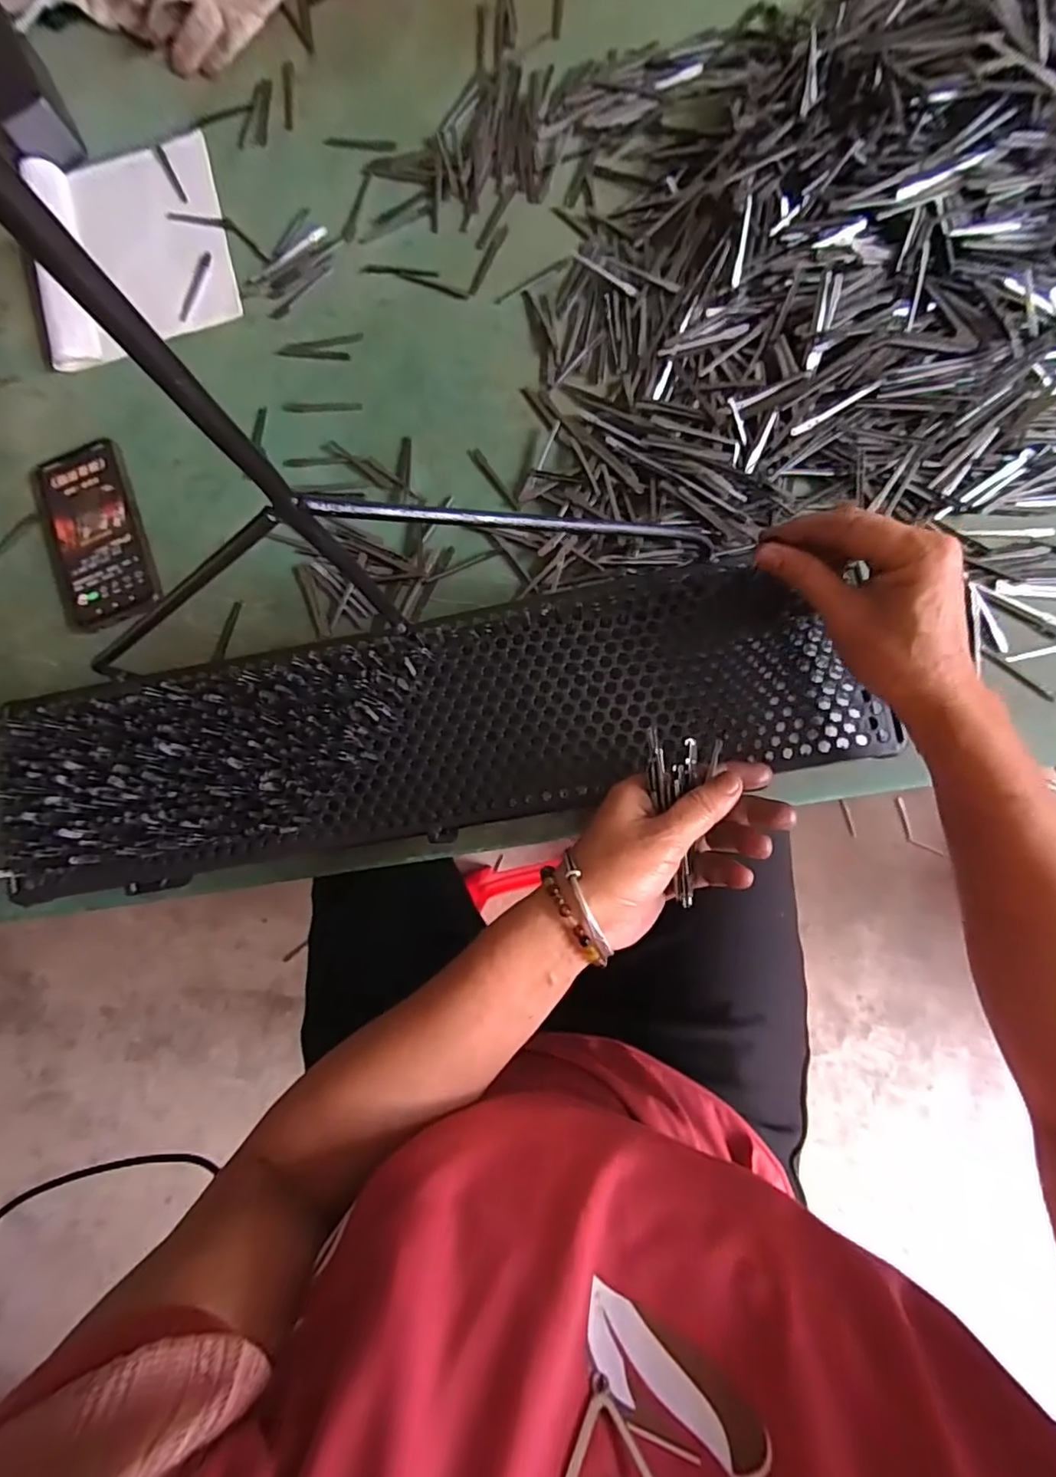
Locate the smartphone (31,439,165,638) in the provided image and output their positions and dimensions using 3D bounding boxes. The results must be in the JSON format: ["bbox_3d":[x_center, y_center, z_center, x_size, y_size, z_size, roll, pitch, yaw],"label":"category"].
[{"bbox_3d":[-0.370,-0.174,0.493,0.088,0.011,0.159,-17,81,3],"label":"smartphone"}]

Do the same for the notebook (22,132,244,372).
[{"bbox_3d":[-0.362,-0.443,0.520,0.174,0.024,0.217,-16,81,3],"label":"notebook"}]

